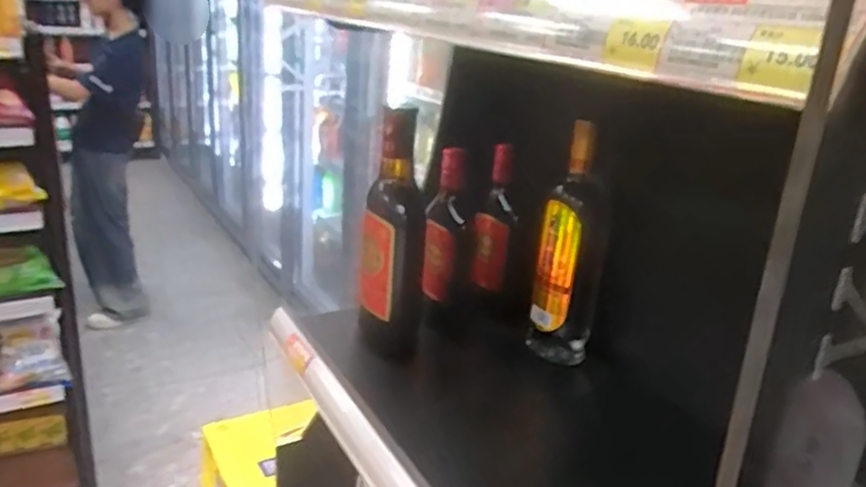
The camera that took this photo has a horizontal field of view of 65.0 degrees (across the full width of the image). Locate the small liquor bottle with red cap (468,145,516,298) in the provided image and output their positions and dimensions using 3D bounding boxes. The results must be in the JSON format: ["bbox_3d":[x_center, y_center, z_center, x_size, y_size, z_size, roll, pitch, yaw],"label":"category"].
[{"bbox_3d":[0.072,-0.024,0.793,0.055,0.164,0.060,6,20,4],"label":"small liquor bottle with red cap"}]

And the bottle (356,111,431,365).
[{"bbox_3d":[-0.039,0.006,0.711,0.073,0.248,0.087,2,20,-4],"label":"bottle"}]

